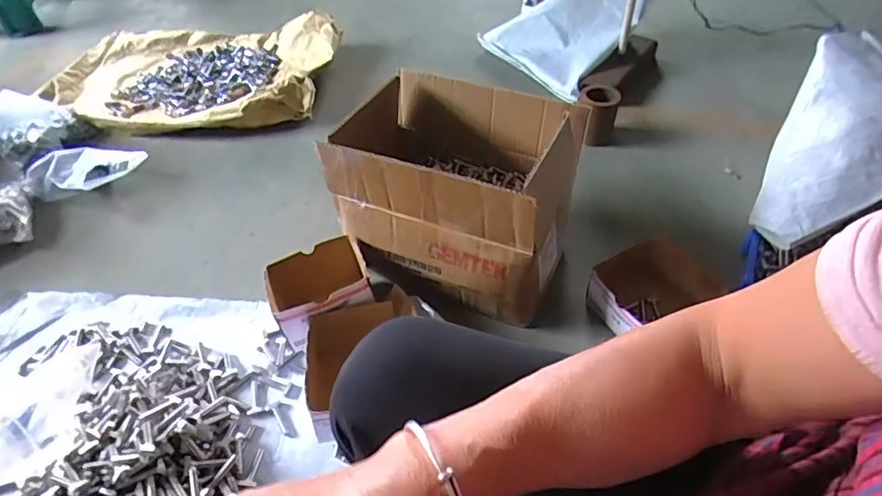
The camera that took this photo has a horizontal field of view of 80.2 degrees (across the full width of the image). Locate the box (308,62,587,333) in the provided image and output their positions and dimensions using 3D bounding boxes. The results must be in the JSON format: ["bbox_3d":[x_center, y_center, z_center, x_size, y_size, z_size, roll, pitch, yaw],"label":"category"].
[{"bbox_3d":[0.023,-0.086,0.830,0.332,0.267,0.228,15,49,16],"label":"box"}]

